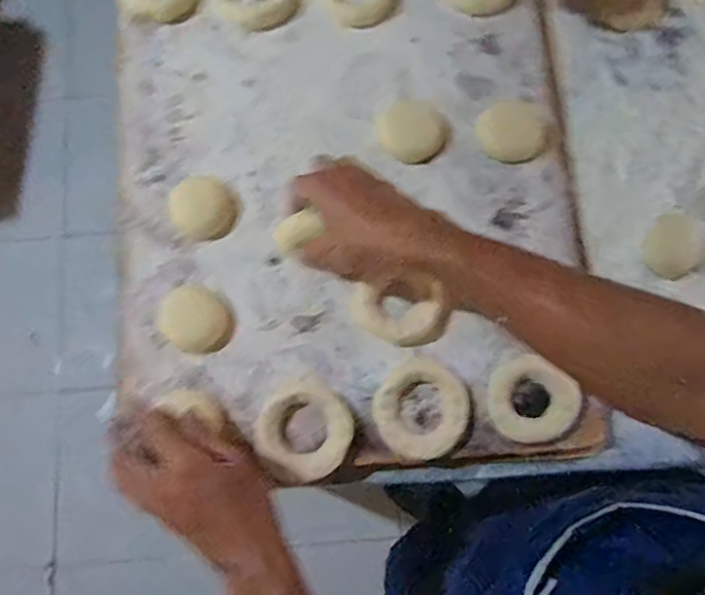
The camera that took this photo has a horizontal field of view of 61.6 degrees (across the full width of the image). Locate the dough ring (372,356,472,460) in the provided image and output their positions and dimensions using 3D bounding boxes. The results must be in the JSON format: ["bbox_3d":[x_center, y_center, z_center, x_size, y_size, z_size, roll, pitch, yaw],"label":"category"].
[{"bbox_3d":[0.059,0.094,0.499,0.079,0.018,0.077,0,77,1],"label":"dough ring"}]

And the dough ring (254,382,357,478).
[{"bbox_3d":[-0.041,0.111,0.496,0.079,0.014,0.077,0,77,1],"label":"dough ring"}]

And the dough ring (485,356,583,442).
[{"bbox_3d":[0.152,0.087,0.501,0.075,0.012,0.068,35,80,8],"label":"dough ring"}]

